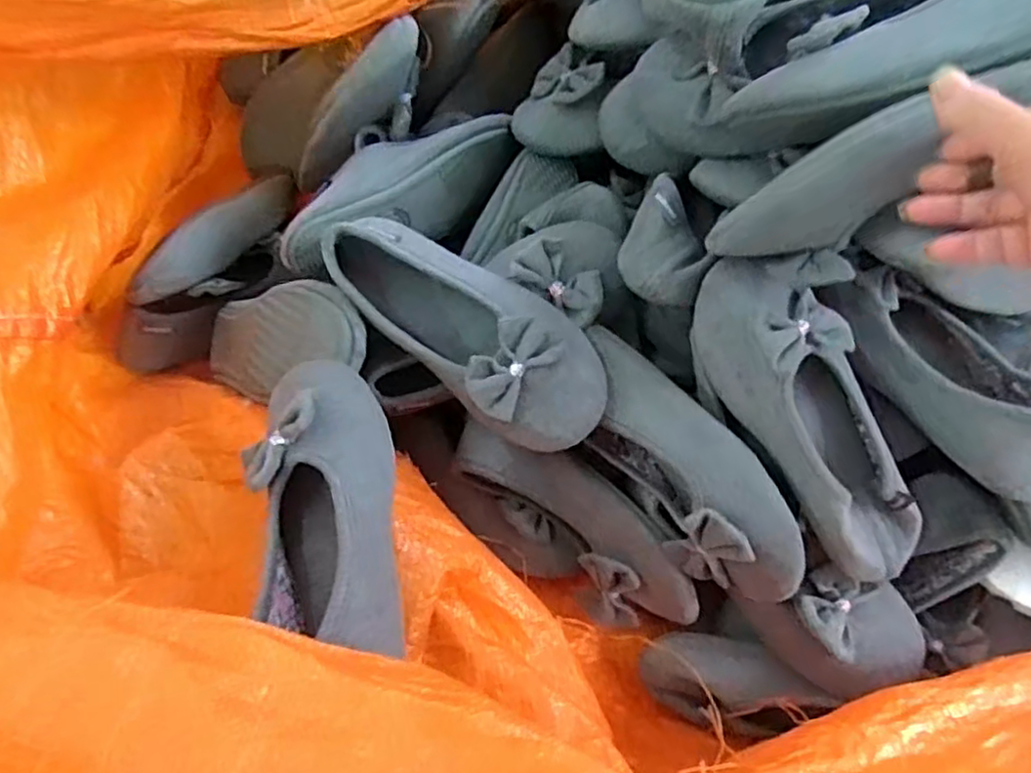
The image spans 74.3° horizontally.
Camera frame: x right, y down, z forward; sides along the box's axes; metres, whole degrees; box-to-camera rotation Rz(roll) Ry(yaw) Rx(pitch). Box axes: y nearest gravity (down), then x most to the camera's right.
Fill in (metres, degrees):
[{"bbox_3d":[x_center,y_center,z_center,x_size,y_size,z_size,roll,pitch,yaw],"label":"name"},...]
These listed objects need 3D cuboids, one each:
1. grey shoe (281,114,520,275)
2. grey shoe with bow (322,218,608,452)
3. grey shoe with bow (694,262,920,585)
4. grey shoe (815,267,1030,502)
[{"bbox_3d":[-0.091,-0.160,0.577,0.215,0.059,0.069,-26,69,-9],"label":"grey shoe"},{"bbox_3d":[-0.037,-0.046,0.495,0.234,0.063,0.098,36,73,15],"label":"grey shoe with bow"},{"bbox_3d":[0.203,0.021,0.457,0.080,0.049,0.232,-33,96,-11],"label":"grey shoe with bow"},{"bbox_3d":[0.303,-0.010,0.477,0.076,0.070,0.209,-37,71,-13],"label":"grey shoe"}]

